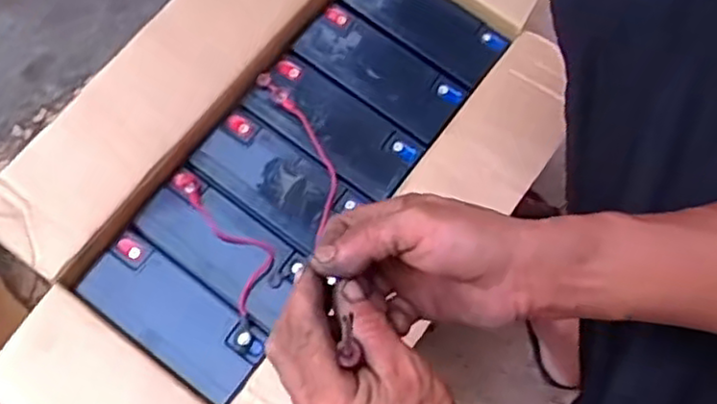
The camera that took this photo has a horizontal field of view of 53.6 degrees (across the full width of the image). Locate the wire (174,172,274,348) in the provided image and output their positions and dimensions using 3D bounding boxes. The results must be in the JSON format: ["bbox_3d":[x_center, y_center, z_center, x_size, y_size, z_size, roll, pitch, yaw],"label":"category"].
[{"bbox_3d":[-0.112,0.040,0.645,0.057,0.007,0.170,-23,74,-10],"label":"wire"}]

